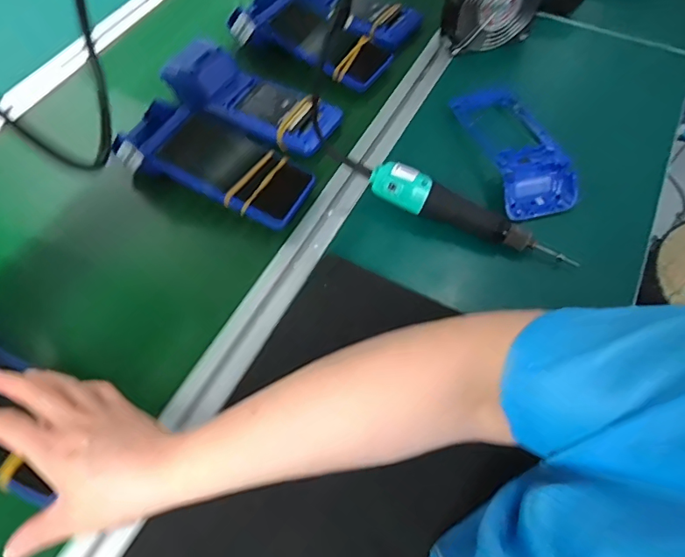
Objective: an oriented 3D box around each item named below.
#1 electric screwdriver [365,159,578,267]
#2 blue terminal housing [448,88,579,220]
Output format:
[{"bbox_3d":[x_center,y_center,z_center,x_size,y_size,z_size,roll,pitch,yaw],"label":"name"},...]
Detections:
[{"bbox_3d":[0.134,-0.068,0.519,0.217,0.048,0.033,21,62,10],"label":"electric screwdriver"},{"bbox_3d":[0.199,-0.166,0.582,0.082,0.028,0.208,-10,61,-7],"label":"blue terminal housing"}]

